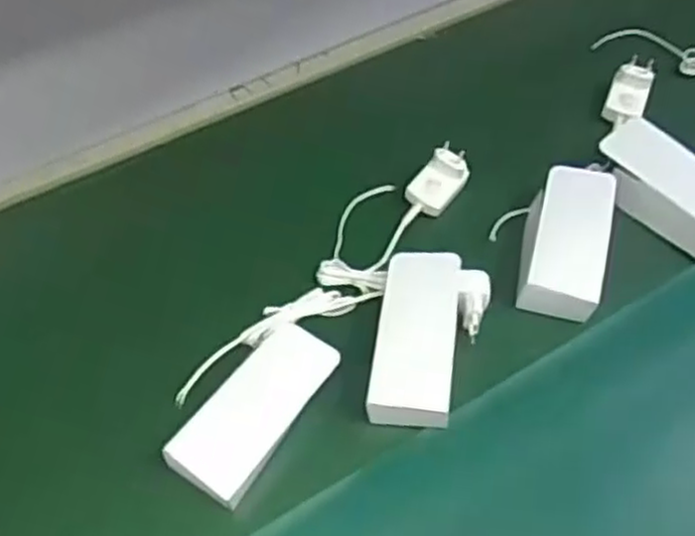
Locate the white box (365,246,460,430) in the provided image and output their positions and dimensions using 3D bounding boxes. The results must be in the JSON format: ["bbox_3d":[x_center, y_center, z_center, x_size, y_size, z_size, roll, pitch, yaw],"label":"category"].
[{"bbox_3d":[0.055,0.060,0.646,0.075,0.043,0.153,9,59,2],"label":"white box"}]

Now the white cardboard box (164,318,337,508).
[{"bbox_3d":[-0.070,0.114,0.607,0.062,0.038,0.150,32,62,15],"label":"white cardboard box"}]

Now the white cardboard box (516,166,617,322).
[{"bbox_3d":[0.203,-0.027,0.712,0.072,0.039,0.152,16,59,6],"label":"white cardboard box"}]

